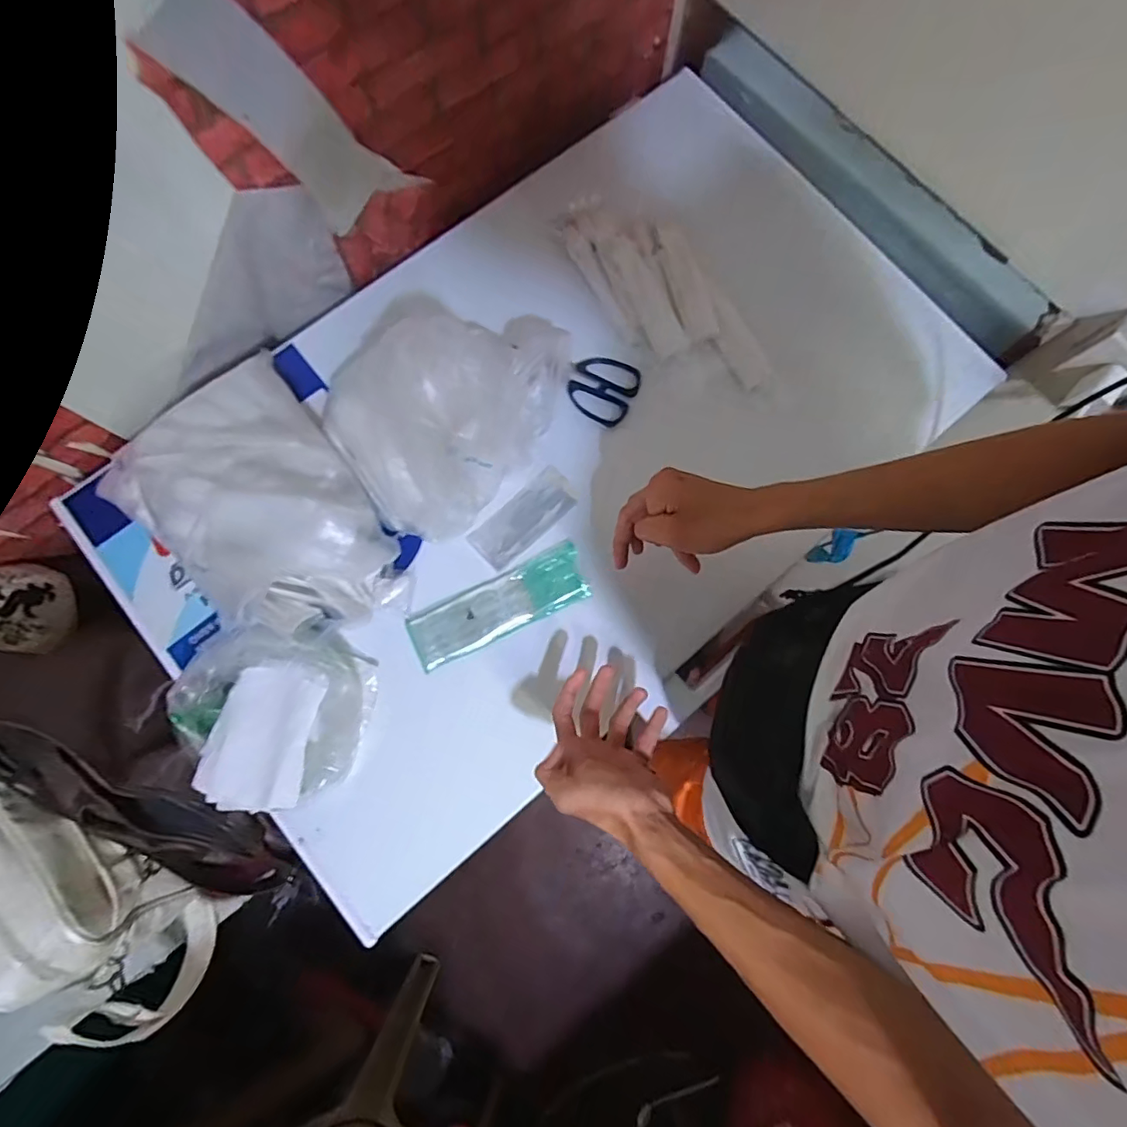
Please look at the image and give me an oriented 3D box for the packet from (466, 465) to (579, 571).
[{"bbox_3d":[-0.043,-0.051,0.606,0.053,0.013,0.126,44,81,7],"label":"packet"}]

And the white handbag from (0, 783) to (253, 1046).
[{"bbox_3d":[-0.499,0.304,0.523,0.121,0.159,0.385,-31,113,-7],"label":"white handbag"}]

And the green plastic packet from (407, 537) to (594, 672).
[{"bbox_3d":[-0.069,0.045,0.582,0.192,0.011,0.061,-25,80,-6],"label":"green plastic packet"}]

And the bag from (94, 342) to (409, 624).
[{"bbox_3d":[-0.288,-0.058,0.548,0.283,0.098,0.195,40,81,7],"label":"bag"}]

